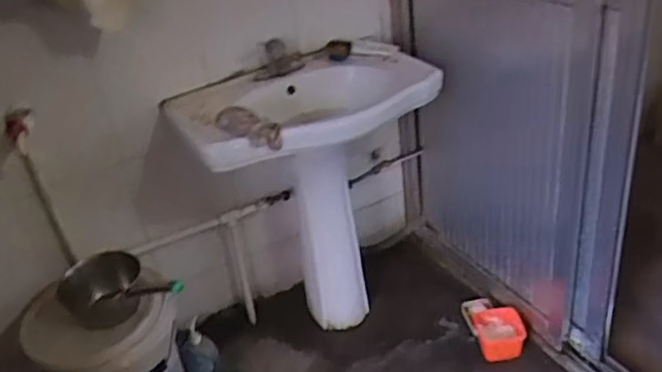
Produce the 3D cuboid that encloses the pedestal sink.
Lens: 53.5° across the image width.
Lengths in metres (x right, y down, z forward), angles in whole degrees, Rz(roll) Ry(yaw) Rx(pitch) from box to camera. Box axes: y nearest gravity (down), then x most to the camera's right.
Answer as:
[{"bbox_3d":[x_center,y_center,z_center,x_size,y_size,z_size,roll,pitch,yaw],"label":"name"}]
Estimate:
[{"bbox_3d":[-0.028,0.042,1.659,0.600,0.666,0.401,-14,32,-12],"label":"pedestal sink"}]

